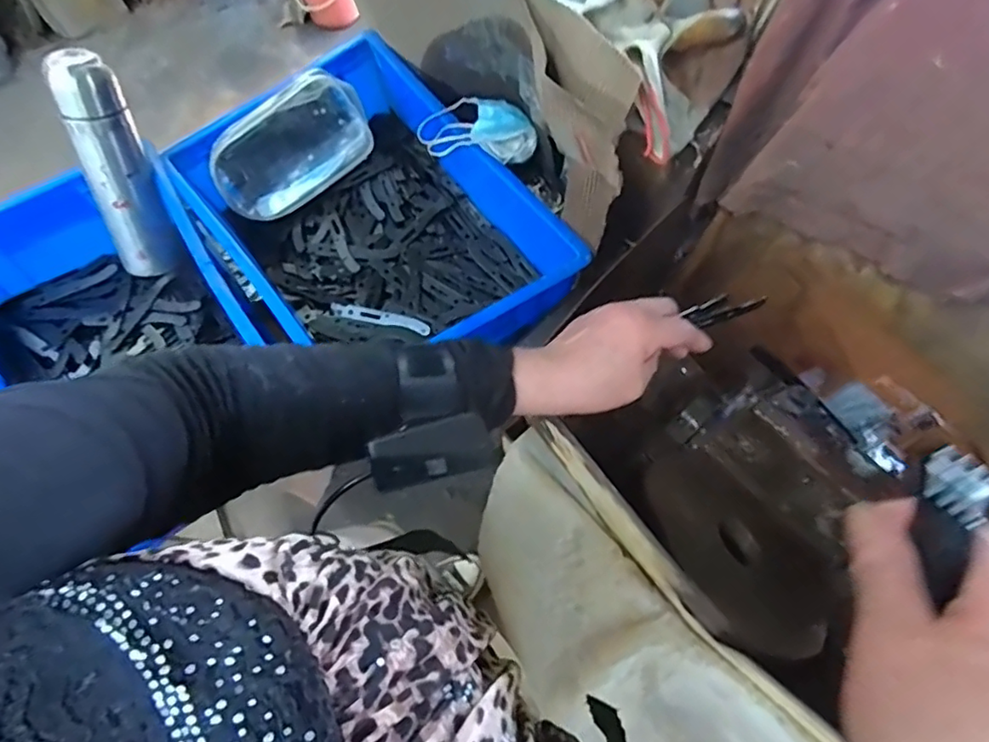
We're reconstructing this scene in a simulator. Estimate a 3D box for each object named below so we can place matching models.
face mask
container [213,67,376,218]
[{"bbox_3d":[-0.020,-0.270,0.645,0.132,0.048,0.053,10,71,3],"label":"face mask"},{"bbox_3d":[-0.253,-0.278,0.721,0.196,0.113,0.049,-36,36,1],"label":"container"}]

